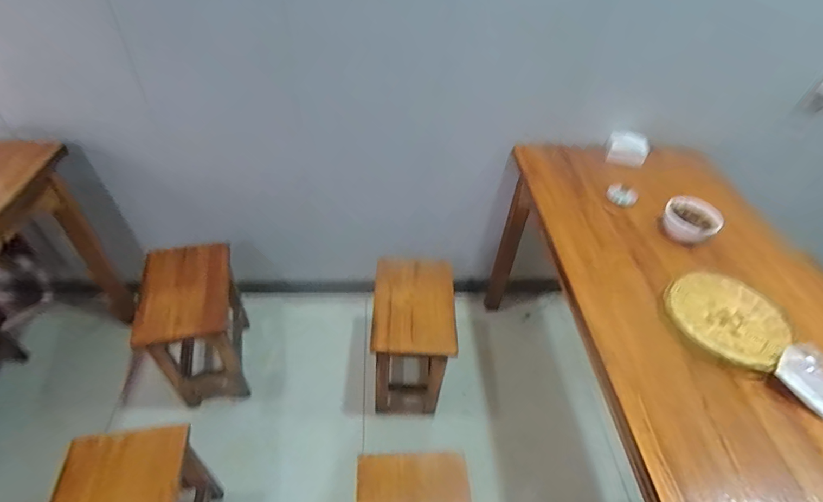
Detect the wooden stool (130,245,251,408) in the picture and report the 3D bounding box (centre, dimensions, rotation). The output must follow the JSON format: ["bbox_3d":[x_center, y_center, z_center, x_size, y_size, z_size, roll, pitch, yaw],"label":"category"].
[{"bbox_3d":[-0.668,0.248,1.366,0.263,0.438,0.350,-11,47,-15],"label":"wooden stool"}]

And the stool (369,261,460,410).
[{"bbox_3d":[0.000,0.289,1.376,0.234,0.428,0.298,3,45,-1],"label":"stool"}]

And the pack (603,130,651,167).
[{"bbox_3d":[0.636,-0.302,1.269,0.117,0.068,0.111,23,48,18],"label":"pack"}]

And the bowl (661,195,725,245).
[{"bbox_3d":[0.677,-0.072,1.046,0.117,0.073,0.117,2,45,-2],"label":"bowl"}]

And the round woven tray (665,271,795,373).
[{"bbox_3d":[0.639,0.131,0.871,0.215,0.015,0.210,2,45,-2],"label":"round woven tray"}]

